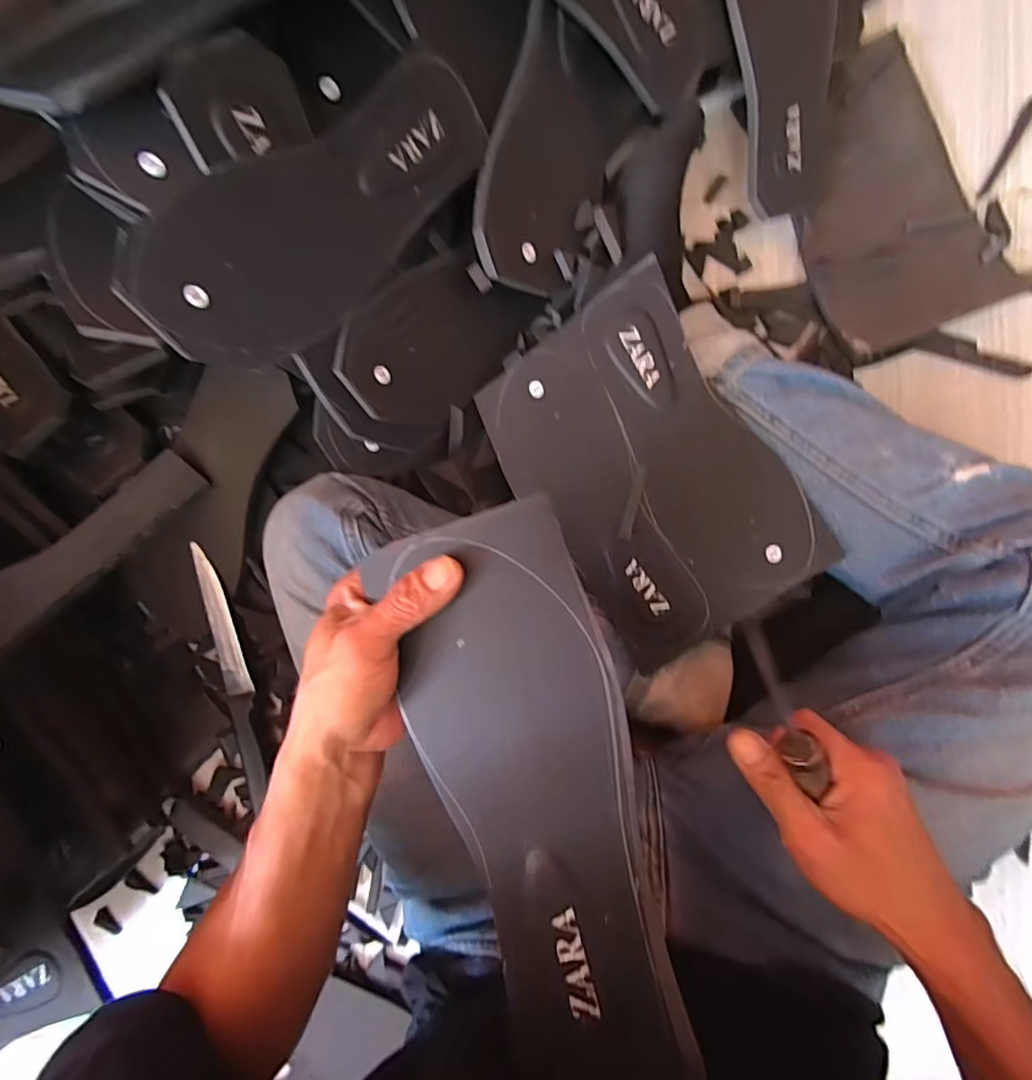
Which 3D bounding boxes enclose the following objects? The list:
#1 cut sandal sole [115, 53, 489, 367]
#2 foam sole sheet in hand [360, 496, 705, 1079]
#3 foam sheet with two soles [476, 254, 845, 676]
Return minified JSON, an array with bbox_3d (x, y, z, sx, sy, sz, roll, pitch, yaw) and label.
[{"bbox_3d":[-0.116,-0.206,0.347,0.253,0.098,0.008,-45,43,-16],"label":"cut sandal sole"},{"bbox_3d":[0.005,0.115,0.253,0.100,0.017,0.253,-14,84,3],"label":"foam sole sheet in hand"},{"bbox_3d":[0.100,-0.049,0.417,0.169,0.005,0.259,-32,88,13],"label":"foam sheet with two soles"}]

